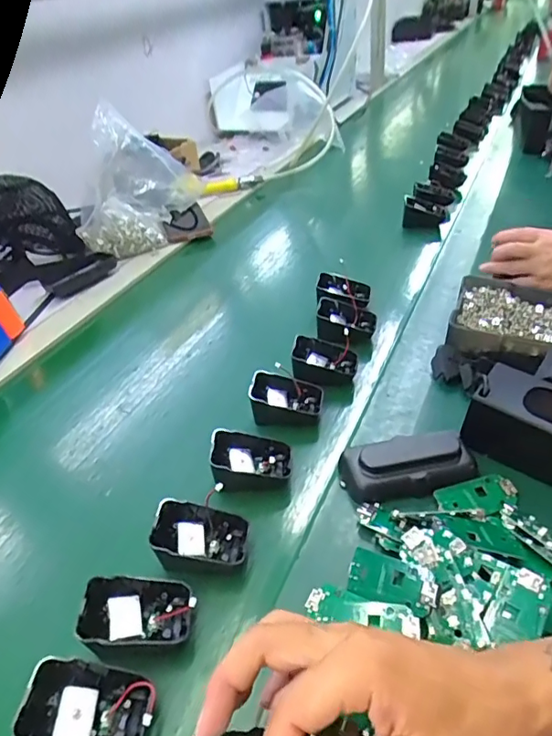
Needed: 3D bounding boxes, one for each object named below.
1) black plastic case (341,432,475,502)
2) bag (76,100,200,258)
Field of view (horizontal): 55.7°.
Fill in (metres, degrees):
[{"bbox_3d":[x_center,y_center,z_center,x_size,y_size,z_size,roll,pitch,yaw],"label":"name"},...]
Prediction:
[{"bbox_3d":[0.108,0.080,0.431,0.104,0.032,0.050,-15,38,-10],"label":"black plastic case"},{"bbox_3d":[-0.226,-0.284,0.810,0.180,0.202,0.073,-17,38,-13],"label":"bag"}]

